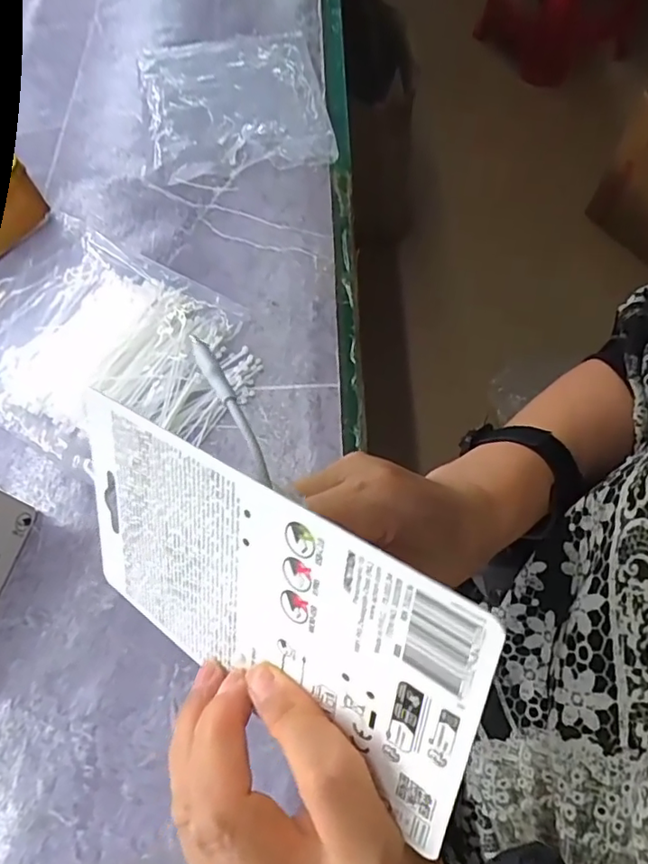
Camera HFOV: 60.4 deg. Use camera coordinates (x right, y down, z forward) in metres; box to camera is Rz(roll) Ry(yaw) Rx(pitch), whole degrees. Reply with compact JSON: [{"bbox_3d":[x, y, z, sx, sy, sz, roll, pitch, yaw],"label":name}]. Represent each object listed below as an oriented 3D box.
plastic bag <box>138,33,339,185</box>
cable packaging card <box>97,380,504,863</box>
[{"bbox_3d":[-0.104,-0.381,0.621,0.192,0.018,0.254,-10,64,-3],"label":"plastic bag"},{"bbox_3d":[-0.030,0.055,0.194,0.174,0.094,0.004,24,32,33],"label":"cable packaging card"}]

